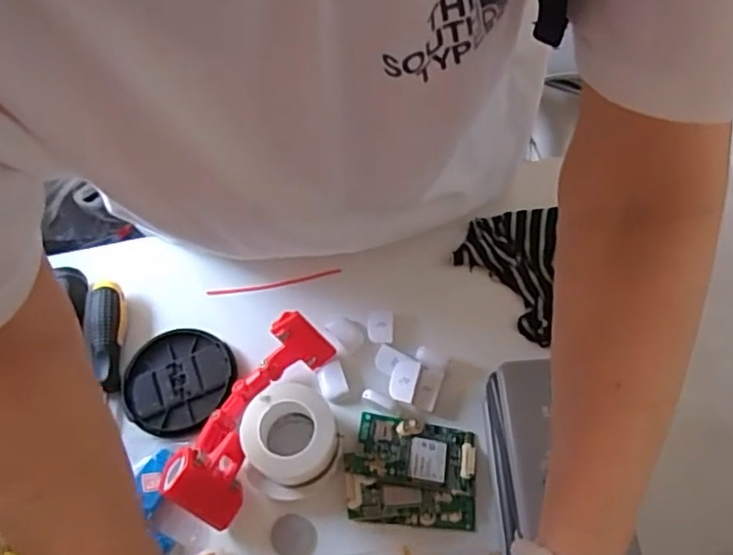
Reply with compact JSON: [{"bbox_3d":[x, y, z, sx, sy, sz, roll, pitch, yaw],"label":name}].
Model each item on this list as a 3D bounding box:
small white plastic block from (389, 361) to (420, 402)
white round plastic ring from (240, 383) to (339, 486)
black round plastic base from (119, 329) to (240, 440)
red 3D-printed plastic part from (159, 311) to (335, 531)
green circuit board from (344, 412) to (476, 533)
[{"bbox_3d":[0.029,0.081,0.484,0.020,0.012,0.033,12,64,8],"label":"small white plastic block"},{"bbox_3d":[-0.053,0.115,0.441,0.062,0.055,0.062,-1,62,1],"label":"white round plastic ring"},{"bbox_3d":[-0.152,0.083,0.497,0.087,0.012,0.087,-1,62,1],"label":"black round plastic base"},{"bbox_3d":[-0.088,0.101,0.462,0.053,0.047,0.157,26,66,14],"label":"red 3D-printed plastic part"},{"bbox_3d":[0.034,0.145,0.465,0.097,0.014,0.076,4,63,4],"label":"green circuit board"}]

